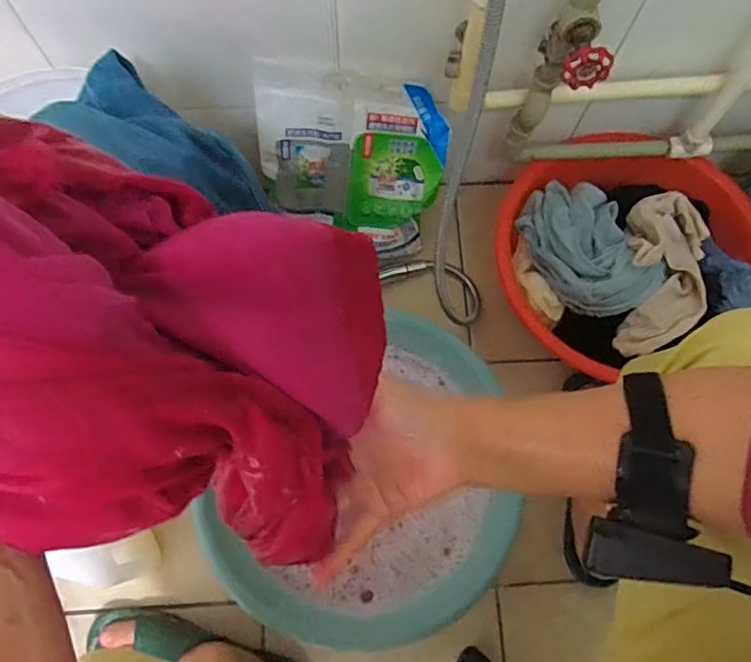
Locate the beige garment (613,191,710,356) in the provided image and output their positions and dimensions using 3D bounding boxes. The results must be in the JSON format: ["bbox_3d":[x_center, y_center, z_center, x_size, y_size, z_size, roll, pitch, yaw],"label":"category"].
[{"bbox_3d":[0.374,-0.076,0.717,0.113,0.088,0.197,2,72,-1],"label":"beige garment"}]

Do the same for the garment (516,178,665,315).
[{"bbox_3d":[0.276,-0.114,0.740,0.122,0.074,0.196,-28,75,-10],"label":"garment"}]

